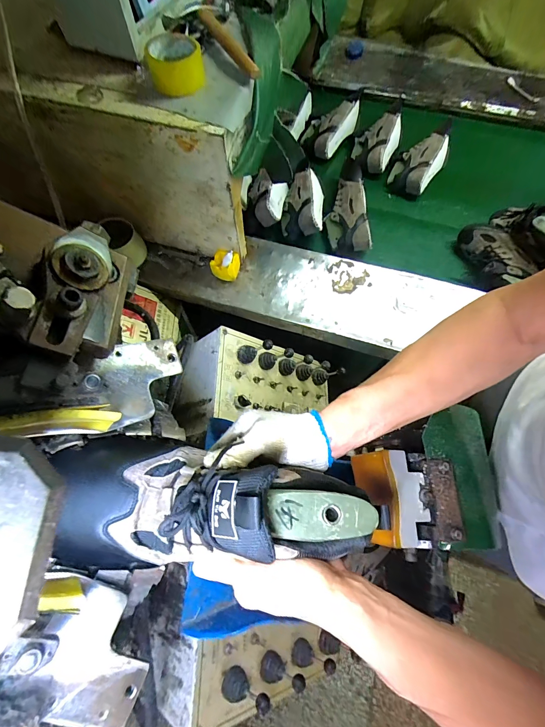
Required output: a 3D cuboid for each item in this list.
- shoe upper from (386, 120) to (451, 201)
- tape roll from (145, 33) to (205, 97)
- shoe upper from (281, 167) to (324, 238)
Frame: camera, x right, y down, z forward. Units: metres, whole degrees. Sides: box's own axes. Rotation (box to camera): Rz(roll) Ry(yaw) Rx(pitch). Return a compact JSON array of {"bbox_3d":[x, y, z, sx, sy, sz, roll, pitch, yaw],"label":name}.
[{"bbox_3d":[0.458,-0.629,0.998,0.138,0.095,0.220,28,72,10],"label":"shoe upper"},{"bbox_3d":[-0.174,-0.540,0.572,0.092,0.049,0.103,-11,70,-5],"label":"tape roll"},{"bbox_3d":[0.094,-0.472,0.933,0.120,0.074,0.212,7,69,2],"label":"shoe upper"}]

